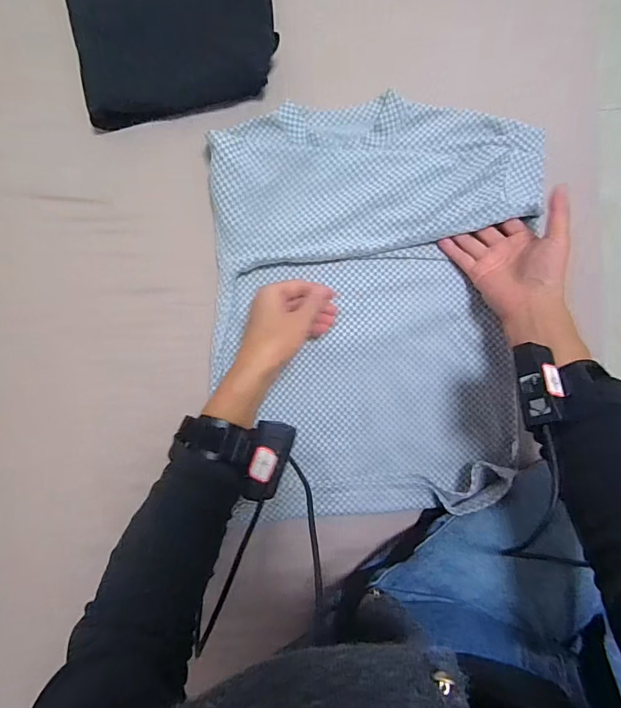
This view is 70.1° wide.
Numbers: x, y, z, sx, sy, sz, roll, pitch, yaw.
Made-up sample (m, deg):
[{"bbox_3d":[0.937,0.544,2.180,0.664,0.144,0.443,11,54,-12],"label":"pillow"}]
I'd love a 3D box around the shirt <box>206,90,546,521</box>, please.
[{"bbox_3d":[0.059,-0.045,0.502,0.352,0.041,0.463,3,88,3],"label":"shirt"}]

